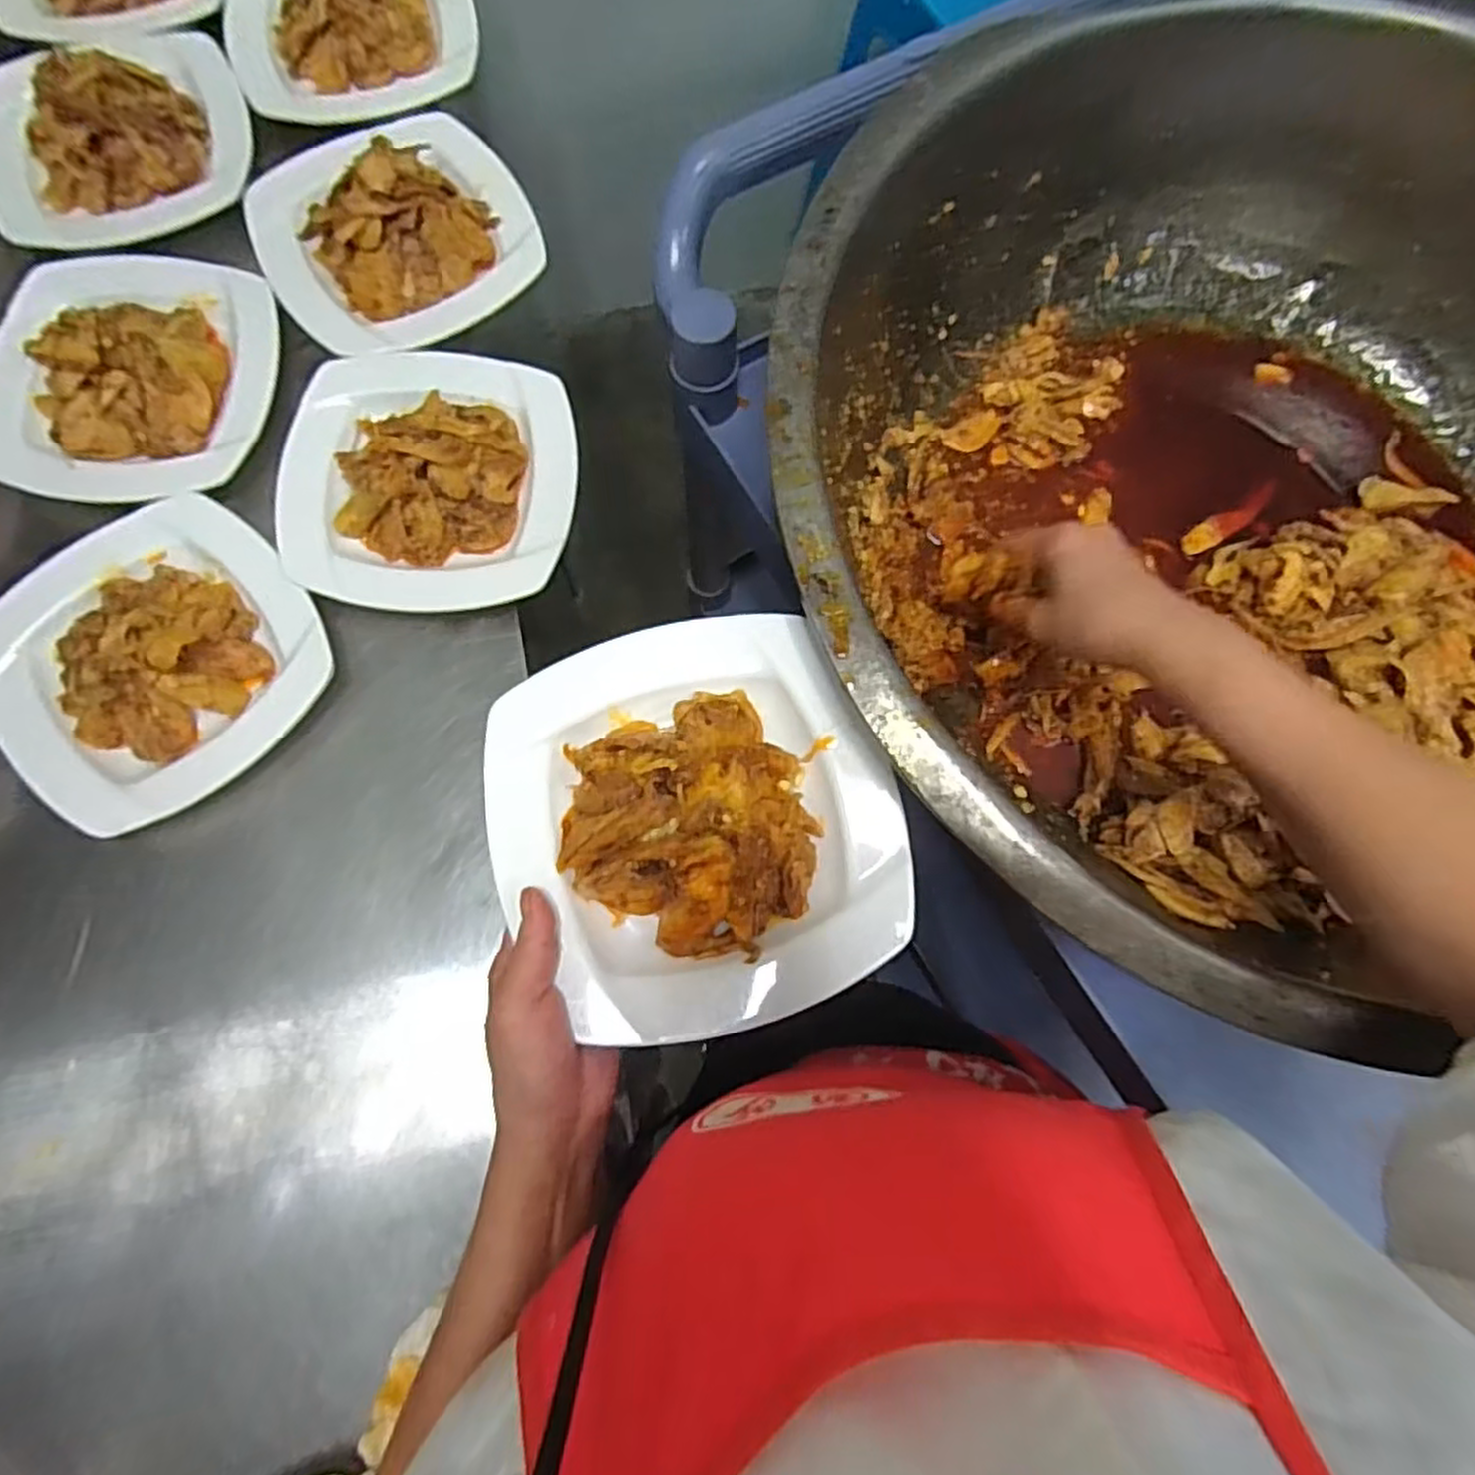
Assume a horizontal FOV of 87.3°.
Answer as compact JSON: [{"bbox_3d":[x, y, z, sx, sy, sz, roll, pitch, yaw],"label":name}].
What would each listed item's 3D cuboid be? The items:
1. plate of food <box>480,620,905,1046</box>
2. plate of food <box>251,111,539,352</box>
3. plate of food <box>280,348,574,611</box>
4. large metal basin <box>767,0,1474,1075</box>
[{"bbox_3d":[-0.020,0.041,0.389,0.195,0.049,0.200,0,81,-2],"label":"plate of food"},{"bbox_3d":[-0.269,-0.398,0.587,0.198,0.064,0.186,-39,84,-7],"label":"plate of food"},{"bbox_3d":[-0.219,-0.193,0.548,0.201,0.059,0.201,1,81,-5],"label":"plate of food"},{"bbox_3d":[0.317,-0.138,0.471,0.577,0.182,0.568,0,81,-2],"label":"large metal basin"}]

